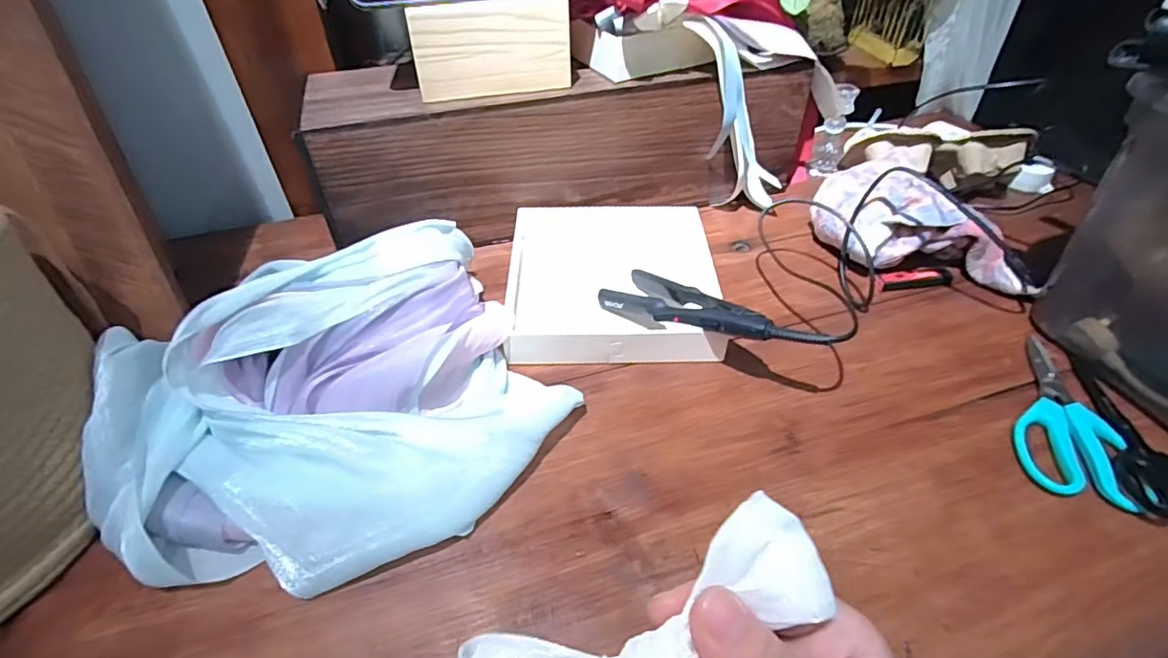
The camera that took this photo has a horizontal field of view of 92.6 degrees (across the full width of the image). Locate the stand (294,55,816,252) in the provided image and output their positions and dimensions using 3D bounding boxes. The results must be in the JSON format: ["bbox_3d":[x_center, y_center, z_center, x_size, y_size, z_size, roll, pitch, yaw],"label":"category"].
[{"bbox_3d":[-0.007,-0.219,0.660,0.564,0.157,0.146,-10,45,-8],"label":"stand"}]

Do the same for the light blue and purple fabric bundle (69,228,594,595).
[{"bbox_3d":[-0.194,0.053,0.434,0.319,0.089,0.269,-27,50,-24],"label":"light blue and purple fabric bundle"}]

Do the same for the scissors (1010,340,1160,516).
[{"bbox_3d":[0.392,0.065,0.463,0.075,0.013,0.170,11,46,12],"label":"scissors"}]

